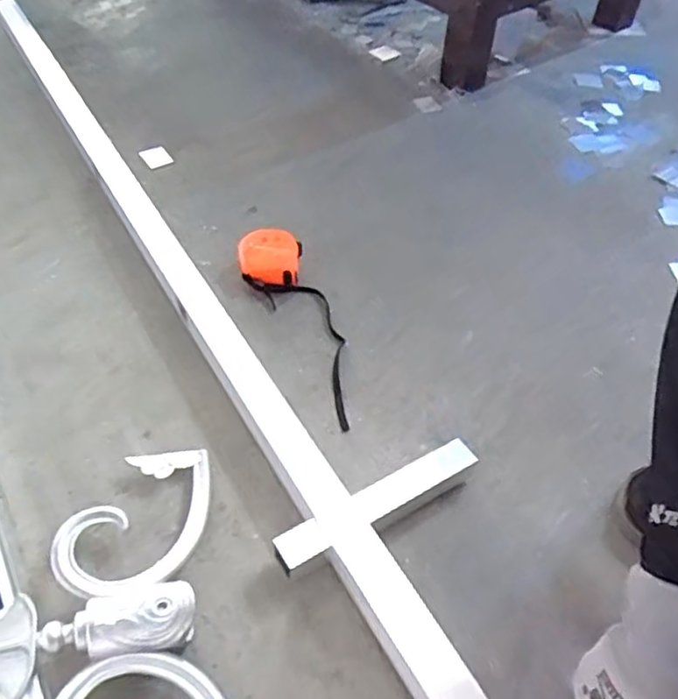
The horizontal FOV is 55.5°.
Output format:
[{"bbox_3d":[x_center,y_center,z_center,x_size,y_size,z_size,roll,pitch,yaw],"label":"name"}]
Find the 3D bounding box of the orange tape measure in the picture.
[{"bbox_3d":[-0.031,-0.034,0.643,0.072,0.039,0.254,-20,53,-19],"label":"orange tape measure"}]

